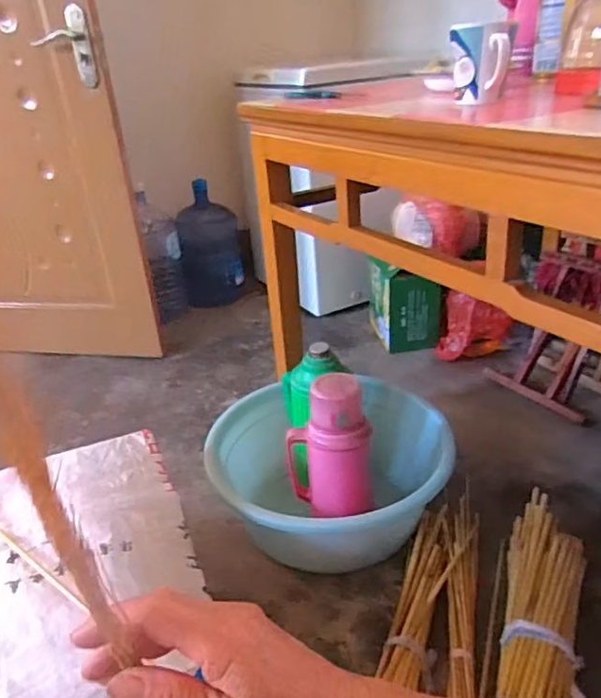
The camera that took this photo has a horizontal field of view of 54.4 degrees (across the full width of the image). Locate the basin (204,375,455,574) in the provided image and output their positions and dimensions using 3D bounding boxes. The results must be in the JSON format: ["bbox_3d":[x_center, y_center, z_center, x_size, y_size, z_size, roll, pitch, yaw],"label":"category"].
[{"bbox_3d":[0.061,0.264,1.203,0.478,0.207,0.386,-9,28,-8],"label":"basin"}]

